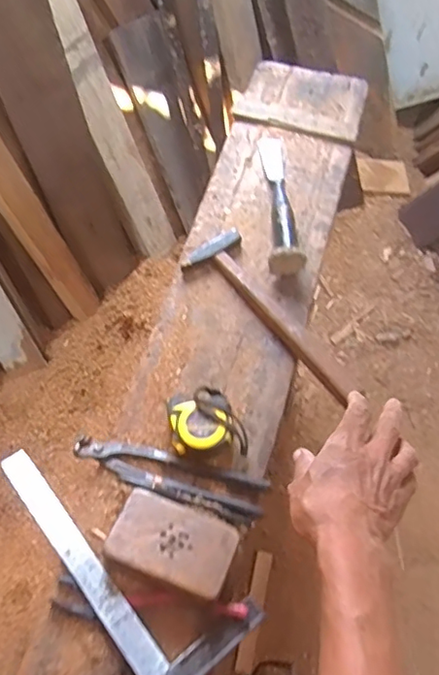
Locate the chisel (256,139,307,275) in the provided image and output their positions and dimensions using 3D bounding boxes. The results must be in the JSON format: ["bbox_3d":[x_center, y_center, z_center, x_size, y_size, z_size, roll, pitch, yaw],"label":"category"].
[{"bbox_3d":[0.083,-0.194,0.788,0.046,0.046,0.256,0,55,-3],"label":"chisel"}]

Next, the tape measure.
[{"bbox_3d":[-0.015,0.098,0.629,0.079,0.044,0.074,-8,67,-6],"label":"tape measure"}]

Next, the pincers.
[{"bbox_3d":[-0.056,0.151,0.614,0.213,0.020,0.048,17,67,4],"label":"pincers"}]

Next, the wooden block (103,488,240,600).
[{"bbox_3d":[-0.049,0.209,0.561,0.122,0.038,0.079,22,67,7],"label":"wooden block"}]

